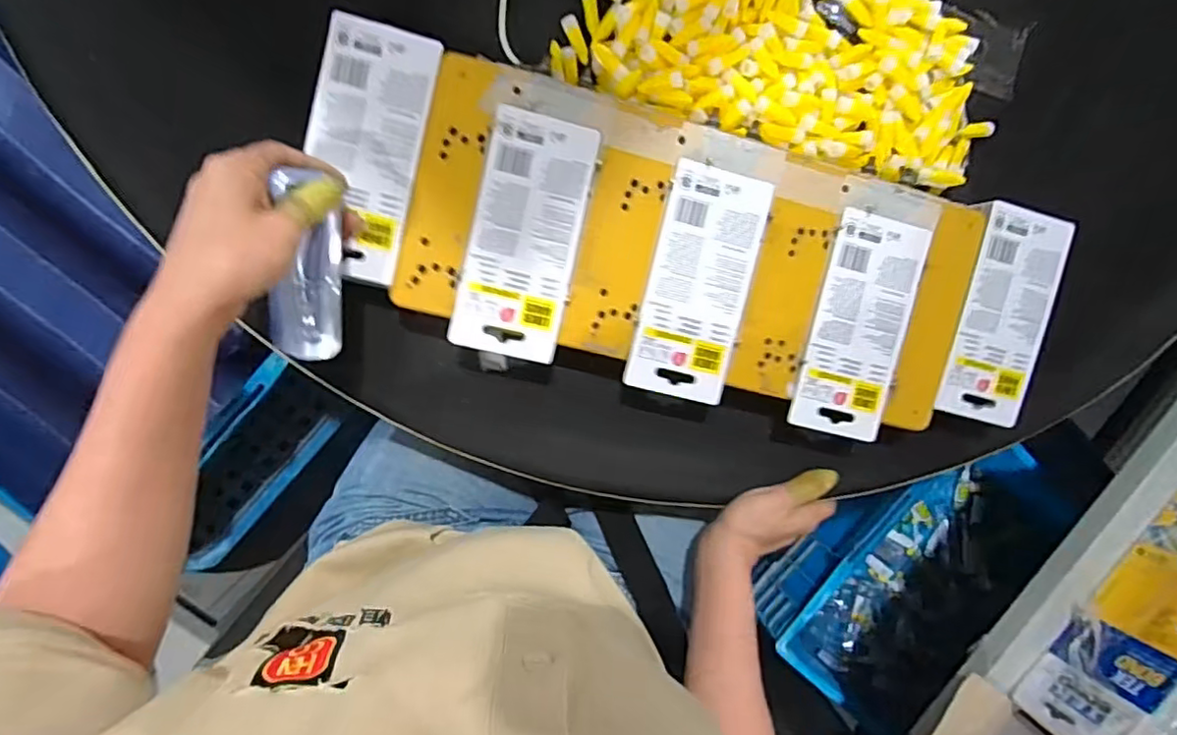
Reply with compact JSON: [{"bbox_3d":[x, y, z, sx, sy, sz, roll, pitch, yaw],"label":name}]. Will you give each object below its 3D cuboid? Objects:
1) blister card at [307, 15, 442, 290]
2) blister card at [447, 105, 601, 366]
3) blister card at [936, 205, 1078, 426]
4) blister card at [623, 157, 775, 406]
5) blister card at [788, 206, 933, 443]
[{"bbox_3d":[-0.144,-0.139,0.391,0.070,0.004,0.159,13,92,-8],"label":"blister card"},{"bbox_3d":[-0.042,-0.087,0.405,0.071,0.006,0.157,12,92,-8],"label":"blister card"},{"bbox_3d":[0.315,-0.038,0.457,0.071,0.008,0.158,14,92,-8],"label":"blister card"},{"bbox_3d":[0.077,-0.058,0.422,0.070,0.005,0.158,14,92,-8],"label":"blister card"},{"bbox_3d":[0.197,-0.029,0.440,0.071,0.007,0.158,13,92,-8],"label":"blister card"}]

